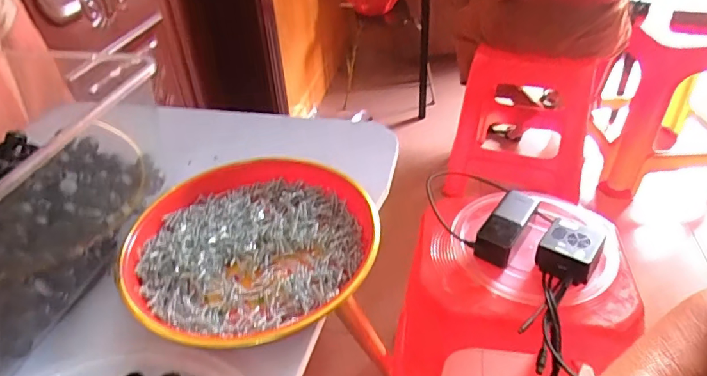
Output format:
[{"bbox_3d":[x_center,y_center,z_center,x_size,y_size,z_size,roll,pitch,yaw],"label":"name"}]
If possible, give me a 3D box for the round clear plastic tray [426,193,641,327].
[{"bbox_3d":[0.276,0.084,0.740,0.259,0.072,0.243,-2,38,2],"label":"round clear plastic tray"}]

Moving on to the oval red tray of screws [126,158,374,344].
[{"bbox_3d":[-0.087,0.045,0.431,0.214,0.023,0.208,-20,41,-20],"label":"oval red tray of screws"}]

